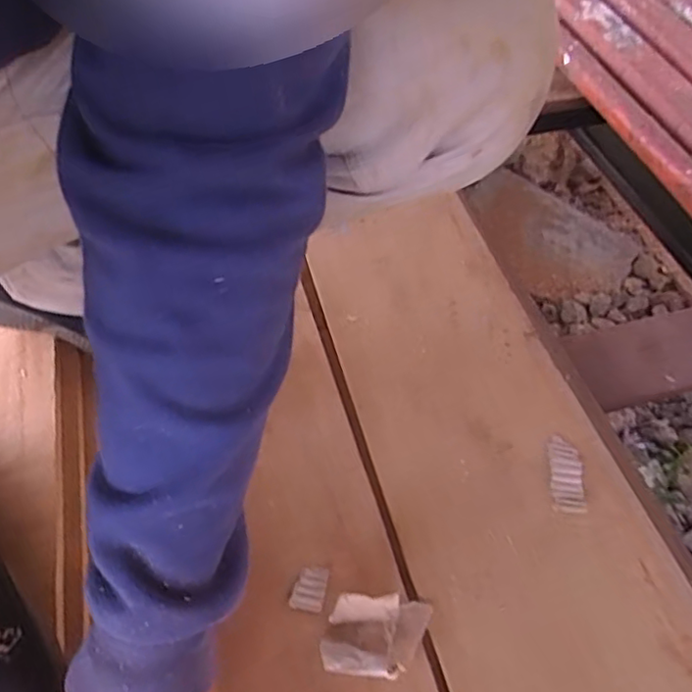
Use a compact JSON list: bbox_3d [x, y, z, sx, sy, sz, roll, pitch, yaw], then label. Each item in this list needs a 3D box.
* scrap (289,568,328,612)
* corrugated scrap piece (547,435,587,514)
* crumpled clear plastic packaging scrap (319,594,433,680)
[{"bbox_3d":[-0.027,0.175,0.444,0.024,0.004,0.030,6,53,6],"label":"scrap"},{"bbox_3d":[0.179,0.103,0.503,0.025,0.004,0.065,4,53,4],"label":"corrugated scrap piece"},{"bbox_3d":[0.020,0.196,0.422,0.069,0.026,0.055,6,53,6],"label":"crumpled clear plastic packaging scrap"}]

